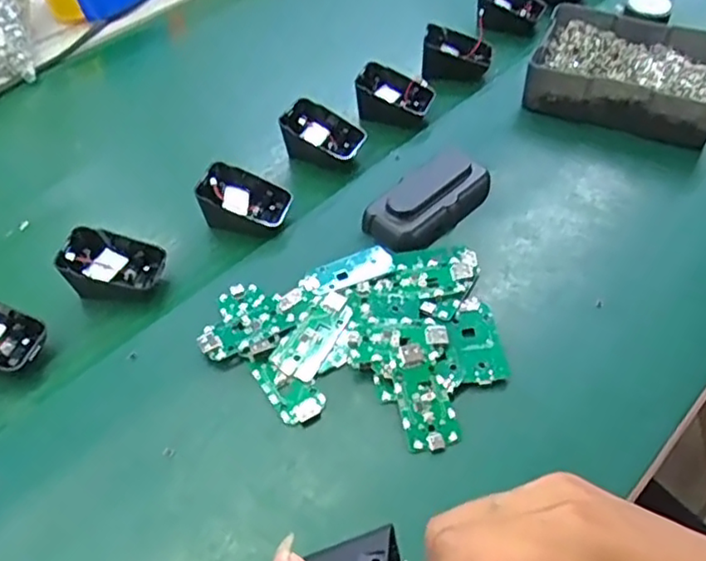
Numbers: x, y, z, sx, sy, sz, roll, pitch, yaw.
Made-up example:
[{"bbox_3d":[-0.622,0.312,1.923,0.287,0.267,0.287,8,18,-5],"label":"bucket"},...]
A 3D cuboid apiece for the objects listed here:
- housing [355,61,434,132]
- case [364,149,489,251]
[{"bbox_3d":[0.038,-0.165,0.584,0.067,0.035,0.051,10,50,14],"label":"housing"},{"bbox_3d":[0.059,-0.063,0.492,0.051,0.031,0.105,30,58,28],"label":"case"}]

